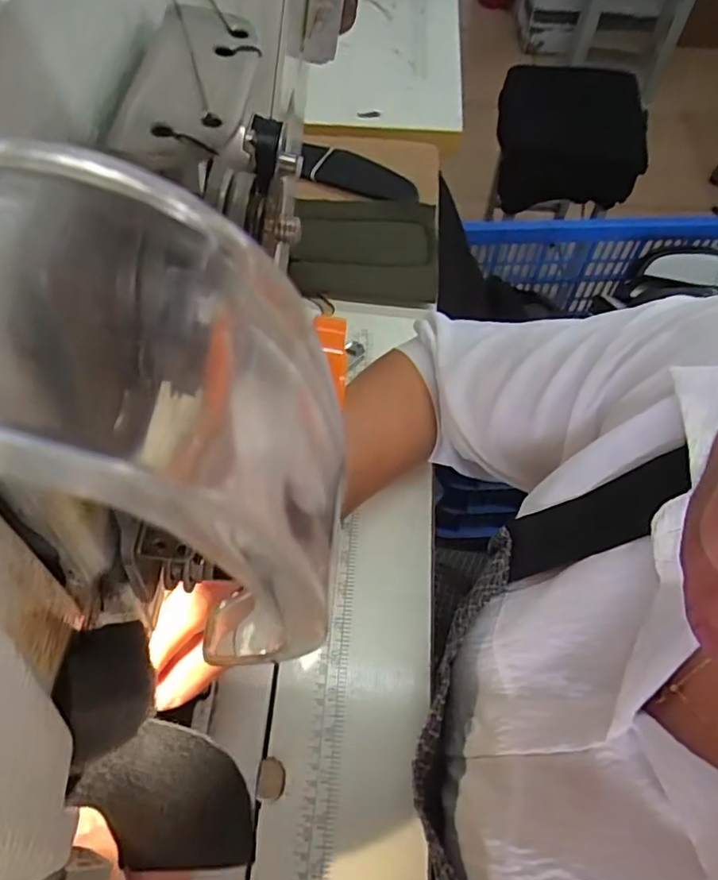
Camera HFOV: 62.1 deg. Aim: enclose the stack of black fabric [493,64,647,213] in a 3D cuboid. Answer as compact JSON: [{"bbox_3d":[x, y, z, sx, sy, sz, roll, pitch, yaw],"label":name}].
[{"bbox_3d":[0.469,-0.678,1.341,0.316,0.174,0.275,9,60,3],"label":"stack of black fabric"}]

